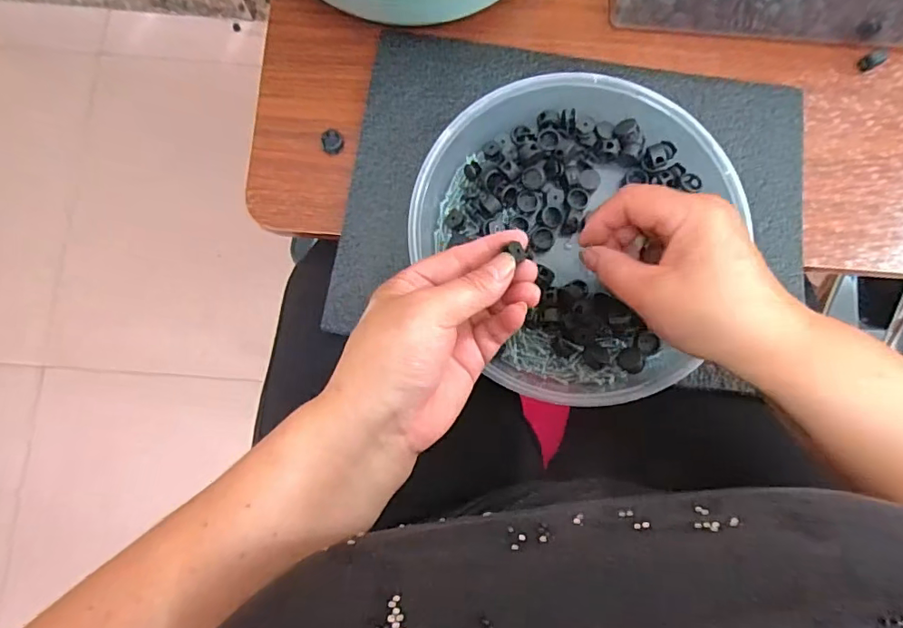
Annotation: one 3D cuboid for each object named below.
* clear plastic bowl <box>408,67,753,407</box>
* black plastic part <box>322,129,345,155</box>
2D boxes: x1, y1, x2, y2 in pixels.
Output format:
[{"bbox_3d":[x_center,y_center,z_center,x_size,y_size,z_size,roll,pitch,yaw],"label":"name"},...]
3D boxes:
[{"bbox_3d":[0.086,-0.069,0.379,0.209,0.047,0.250,26,83,3],"label":"clear plastic bowl"},{"bbox_3d":[-0.094,-0.136,0.412,0.016,0.004,0.021,-15,82,-2],"label":"black plastic part"}]

